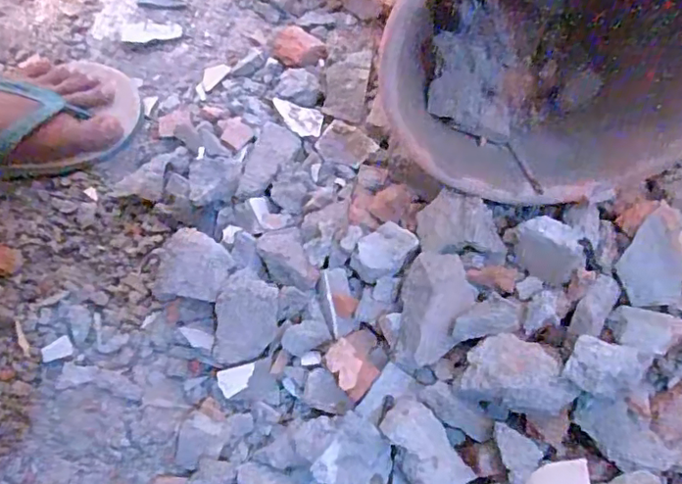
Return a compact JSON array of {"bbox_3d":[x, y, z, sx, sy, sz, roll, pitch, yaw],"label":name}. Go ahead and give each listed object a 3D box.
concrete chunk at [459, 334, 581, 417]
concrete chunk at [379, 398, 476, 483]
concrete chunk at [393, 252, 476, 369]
[{"bbox_3d":[0.129,0.095,0.409,0.075,0.028,0.049,13,72,4],"label":"concrete chunk"},{"bbox_3d":[0.061,0.154,0.421,0.042,0.028,0.073,-33,75,-11],"label":"concrete chunk"},{"bbox_3d":[0.072,0.056,0.450,0.060,0.041,0.088,25,75,8],"label":"concrete chunk"}]

